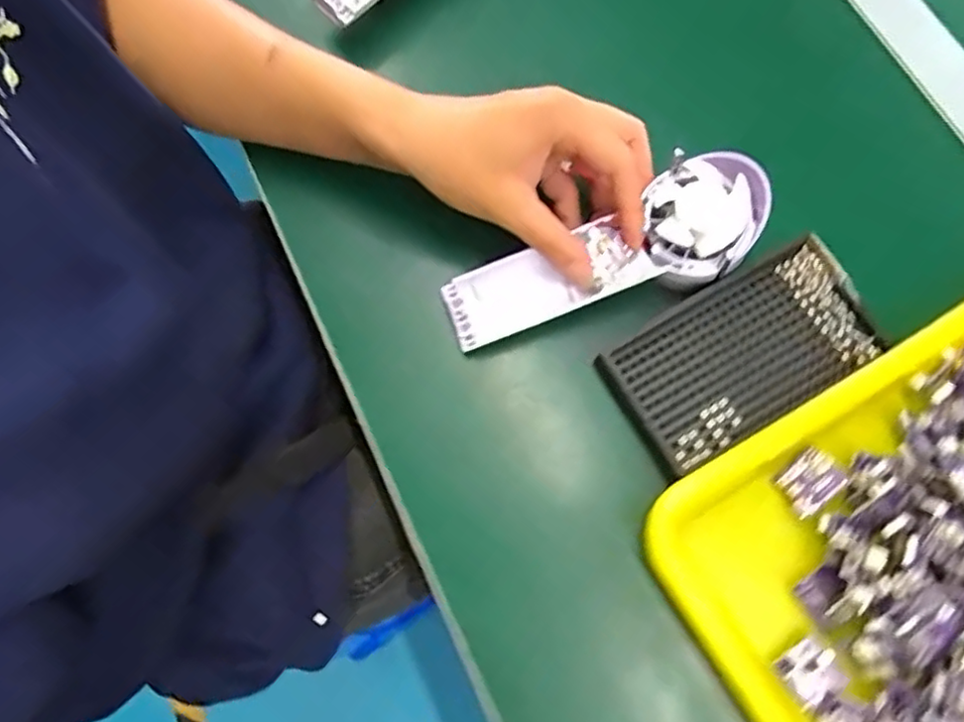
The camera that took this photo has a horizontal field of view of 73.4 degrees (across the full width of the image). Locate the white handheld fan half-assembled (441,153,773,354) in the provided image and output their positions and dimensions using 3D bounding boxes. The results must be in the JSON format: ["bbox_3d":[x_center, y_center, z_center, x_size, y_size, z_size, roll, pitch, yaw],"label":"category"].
[{"bbox_3d":[0.067,-0.056,0.358,0.177,0.038,0.060,-22,75,7],"label":"white handheld fan half-assembled"}]

